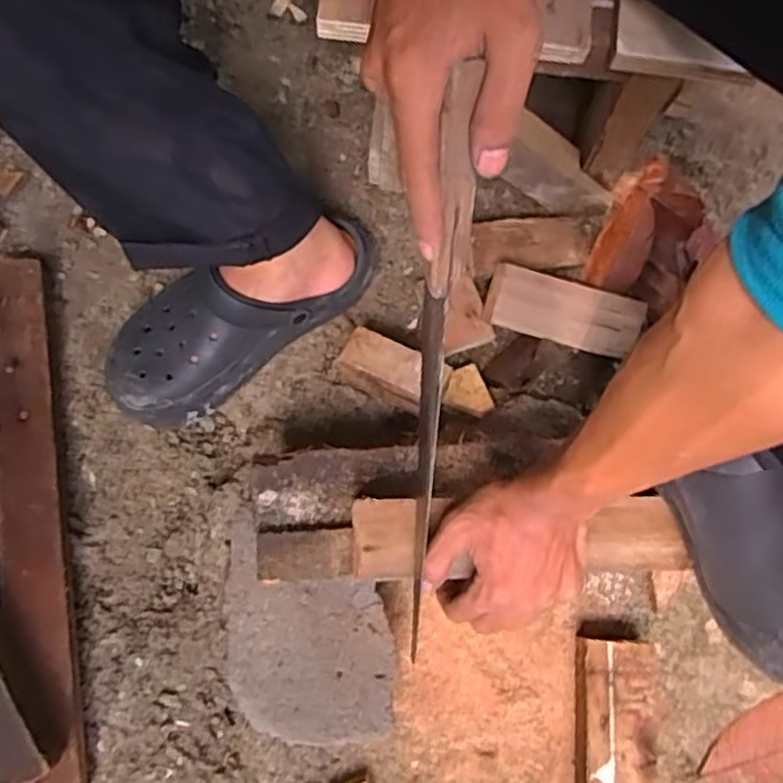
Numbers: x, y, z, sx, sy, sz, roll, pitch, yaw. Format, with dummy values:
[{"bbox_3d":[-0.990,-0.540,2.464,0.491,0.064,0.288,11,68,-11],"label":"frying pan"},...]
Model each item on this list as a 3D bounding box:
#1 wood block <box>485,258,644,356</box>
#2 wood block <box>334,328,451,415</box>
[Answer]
[{"bbox_3d":[0.166,-0.077,0.669,0.156,0.016,0.062,12,80,-12],"label":"wood block"},{"bbox_3d":[0.000,-0.019,0.654,0.093,0.059,0.048,28,81,5],"label":"wood block"}]

